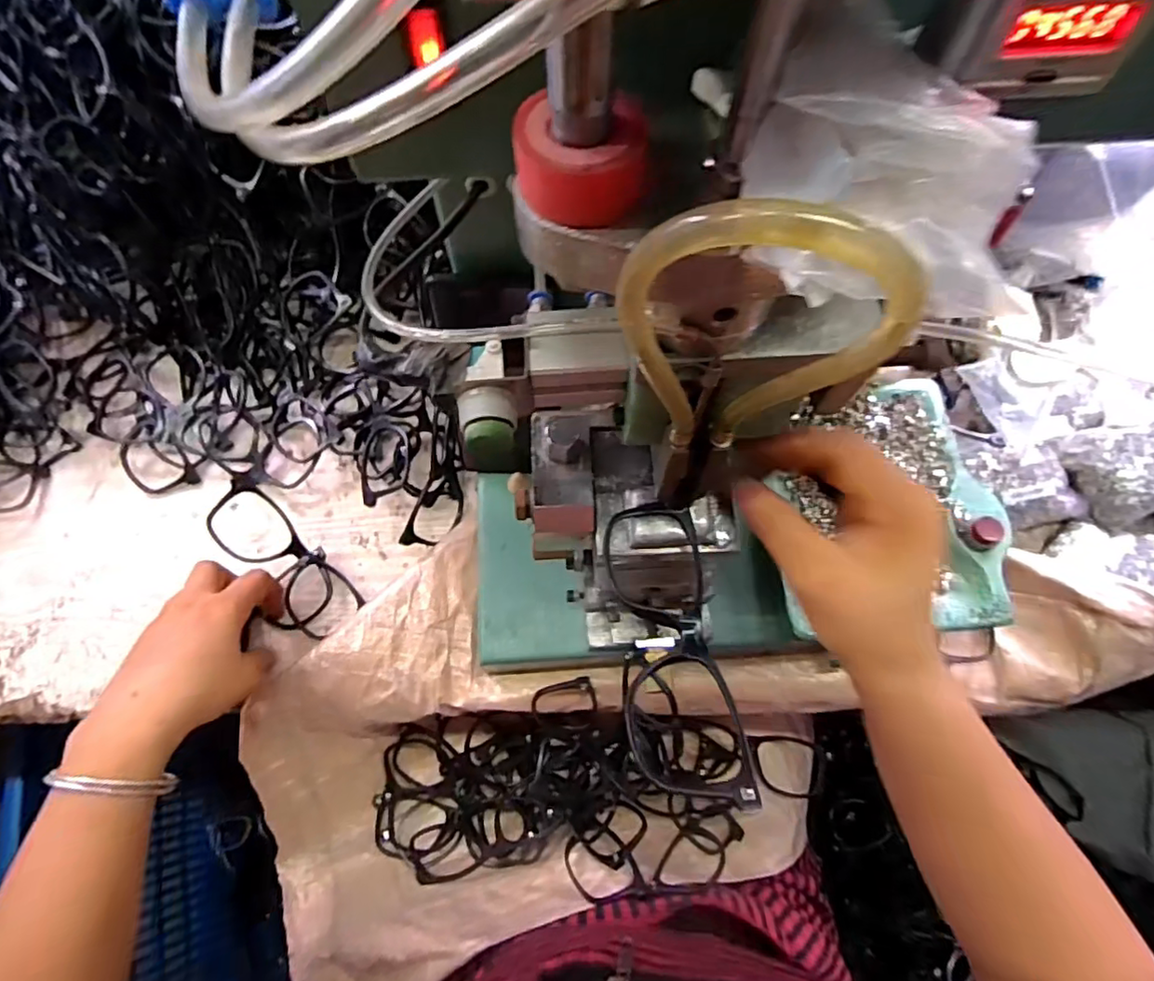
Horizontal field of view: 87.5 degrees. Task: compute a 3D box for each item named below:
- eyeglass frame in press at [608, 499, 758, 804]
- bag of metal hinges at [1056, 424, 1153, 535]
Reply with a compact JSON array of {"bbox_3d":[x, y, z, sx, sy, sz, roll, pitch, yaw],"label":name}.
[{"bbox_3d":[0.041,0.063,0.272,0.047,0.022,0.124,-6,69,-1],"label":"eyeglass frame in press"},{"bbox_3d":[0.445,-0.020,0.470,0.094,0.028,0.078,-18,69,-6],"label":"bag of metal hinges"}]

